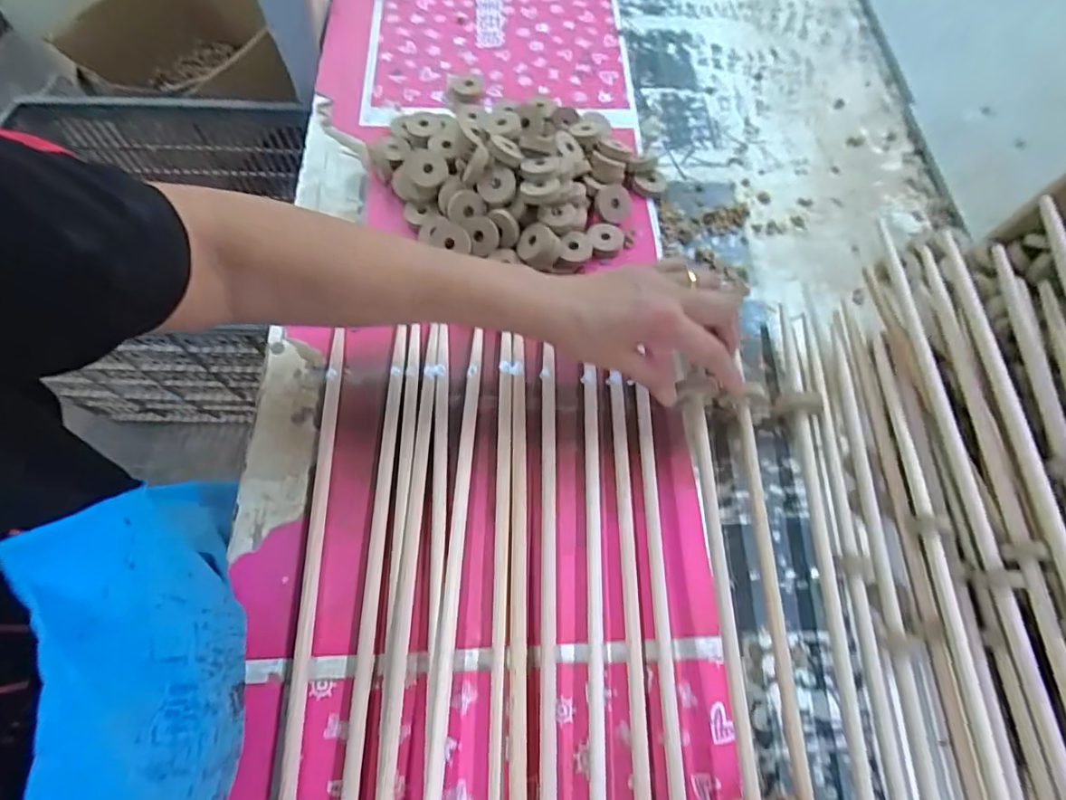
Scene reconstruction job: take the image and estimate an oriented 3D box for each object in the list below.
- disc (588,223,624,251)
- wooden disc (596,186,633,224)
[{"bbox_3d":[0.071,-0.157,0.493,0.037,0.004,0.031,-7,74,-21],"label":"disc"},{"bbox_3d":[0.079,-0.192,0.504,0.035,0.004,0.036,-1,97,-10],"label":"wooden disc"}]

